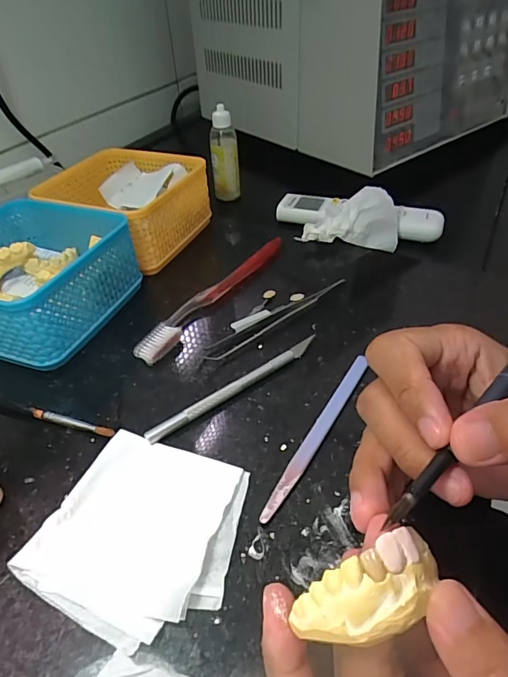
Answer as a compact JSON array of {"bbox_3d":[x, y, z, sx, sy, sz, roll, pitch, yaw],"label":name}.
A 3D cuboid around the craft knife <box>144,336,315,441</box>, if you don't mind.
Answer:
[{"bbox_3d":[-0.010,0.032,0.296,0.136,0.008,0.008,-28,48,-25],"label":"craft knife"}]

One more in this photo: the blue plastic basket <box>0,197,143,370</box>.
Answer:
[{"bbox_3d":[-0.179,-0.051,0.357,0.130,0.063,0.131,12,44,17],"label":"blue plastic basket"}]

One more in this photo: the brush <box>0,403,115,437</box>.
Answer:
[{"bbox_3d":[-0.175,0.043,0.296,0.185,0.006,0.008,11,44,16],"label":"brush"}]

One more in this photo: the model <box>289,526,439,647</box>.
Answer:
[{"bbox_3d":[0.036,0.080,0.136,0.047,0.016,0.022,-29,46,-2],"label":"model"}]

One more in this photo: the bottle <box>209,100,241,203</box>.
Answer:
[{"bbox_3d":[-0.036,-0.222,0.534,0.032,0.105,0.027,-10,42,-7],"label":"bottle"}]

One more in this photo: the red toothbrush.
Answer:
[{"bbox_3d":[-0.033,-0.040,0.374,0.023,0.014,0.181,22,48,26],"label":"red toothbrush"}]

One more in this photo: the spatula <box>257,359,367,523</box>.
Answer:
[{"bbox_3d":[0.041,0.055,0.269,0.009,0.005,0.132,22,48,25],"label":"spatula"}]

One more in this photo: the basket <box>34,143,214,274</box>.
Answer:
[{"bbox_3d":[-0.125,-0.136,0.445,0.136,0.061,0.128,20,47,23],"label":"basket"}]

